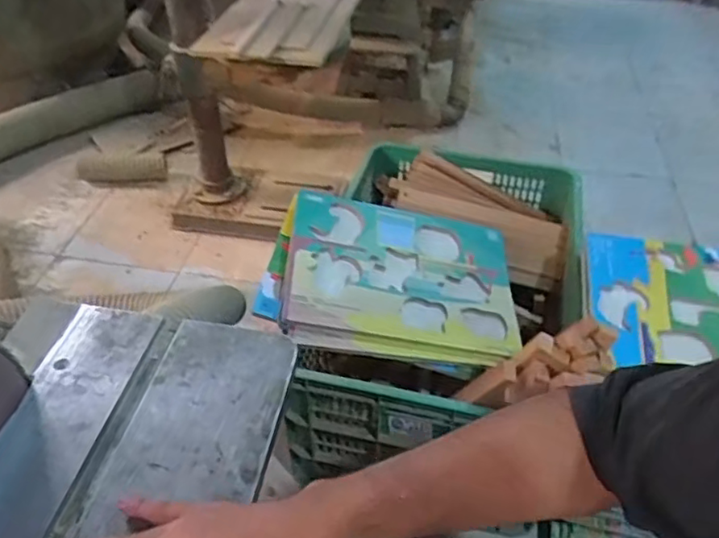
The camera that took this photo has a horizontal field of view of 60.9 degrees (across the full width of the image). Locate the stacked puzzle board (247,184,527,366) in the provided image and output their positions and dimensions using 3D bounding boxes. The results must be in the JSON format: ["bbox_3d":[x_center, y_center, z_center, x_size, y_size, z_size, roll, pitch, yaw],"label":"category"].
[{"bbox_3d":[0.053,0.014,0.931,0.379,0.043,0.262,8,56,-11],"label":"stacked puzzle board"}]

